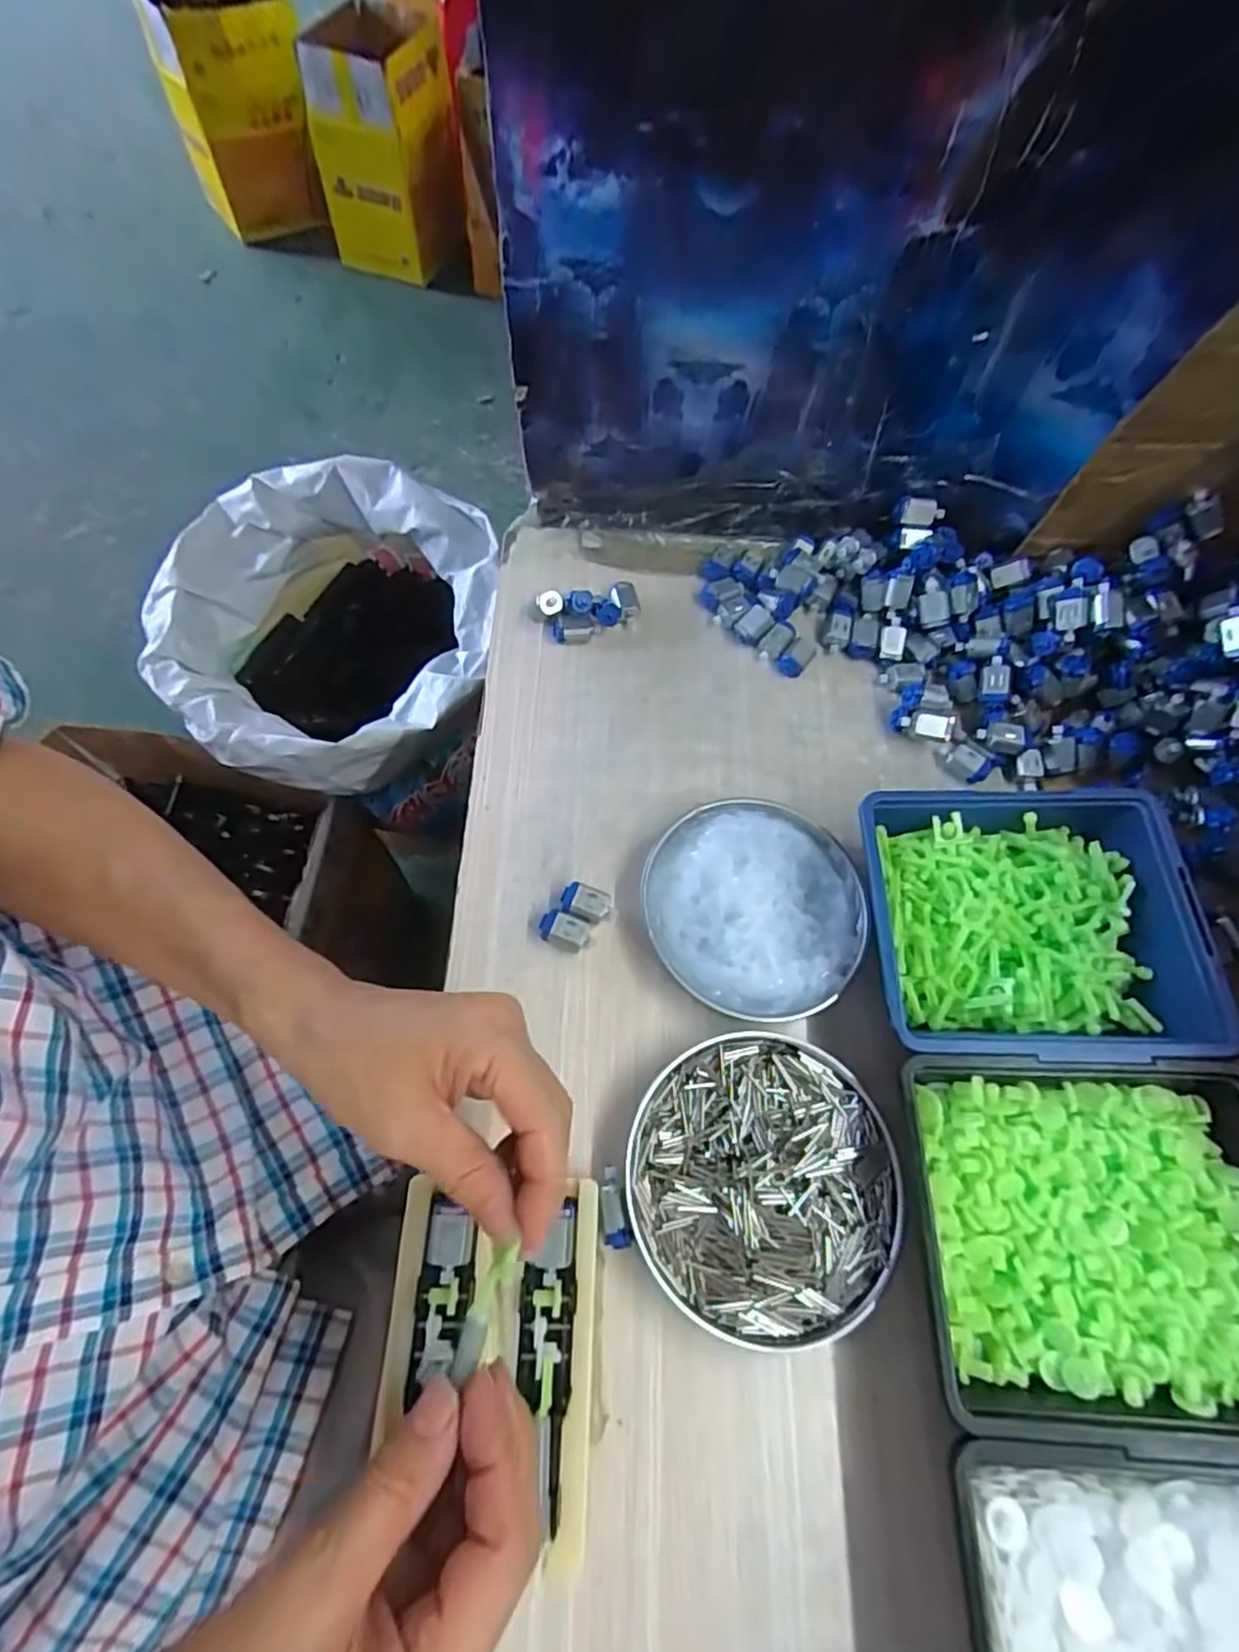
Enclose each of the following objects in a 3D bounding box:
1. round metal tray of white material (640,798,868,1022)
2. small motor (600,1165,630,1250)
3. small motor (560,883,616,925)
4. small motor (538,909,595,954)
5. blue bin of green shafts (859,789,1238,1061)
[{"bbox_3d":[0.083,0.044,0.394,0.132,0.019,0.127,1,65,-1],"label":"round metal tray of white material"},{"bbox_3d":[-0.003,0.186,0.325,0.012,0.008,0.034,-7,65,-5],"label":"small motor"},{"bbox_3d":[-0.018,0.047,0.393,0.033,0.013,0.020,20,66,8],"label":"small motor"},{"bbox_3d":[-0.030,0.062,0.385,0.031,0.014,0.017,18,65,7],"label":"small motor"},{"bbox_3d":[0.223,0.054,0.371,0.168,0.049,0.147,2,64,0],"label":"blue bin of green shafts"}]

